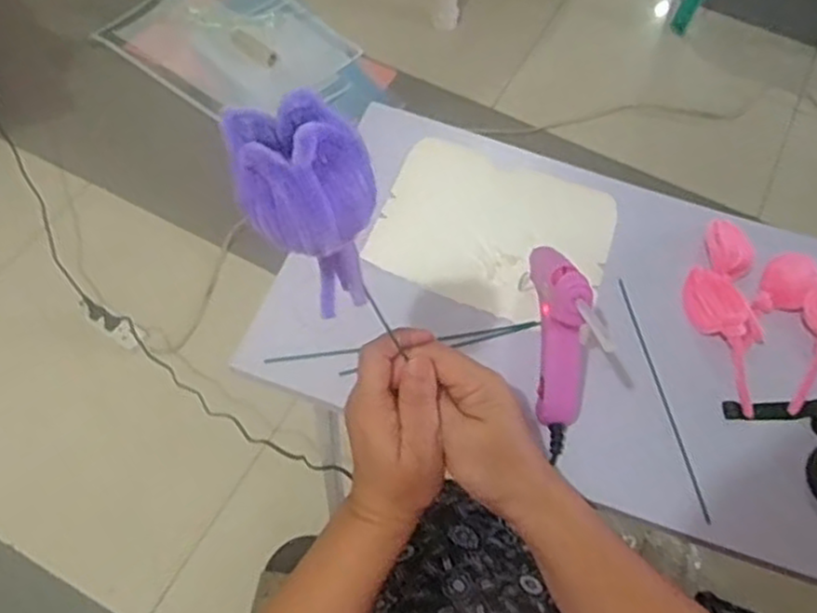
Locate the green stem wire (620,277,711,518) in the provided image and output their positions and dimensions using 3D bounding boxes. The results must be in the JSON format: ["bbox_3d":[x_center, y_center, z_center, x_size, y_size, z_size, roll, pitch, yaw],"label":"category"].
[{"bbox_3d":[0.183,0.061,0.523,0.004,0.004,0.188,-7,62,-7],"label":"green stem wire"}]

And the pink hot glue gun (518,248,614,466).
[{"bbox_3d":[0.103,0.008,0.476,0.024,0.112,0.142,0,60,-4],"label":"pink hot glue gun"}]

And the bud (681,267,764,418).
[{"bbox_3d":[0.242,0.019,0.537,0.042,0.020,0.114,-15,62,-12],"label":"bud"}]

